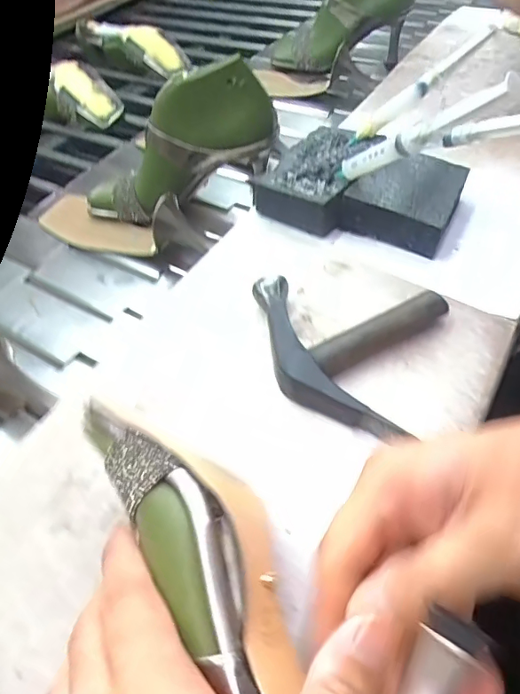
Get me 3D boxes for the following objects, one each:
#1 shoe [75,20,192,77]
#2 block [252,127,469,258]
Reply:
[{"bbox_3d":[-0.231,-0.522,0.879,0.220,0.062,0.074,25,55,26],"label":"shoe"},{"bbox_3d":[0.096,-0.147,0.462,0.163,0.044,0.119,20,55,20],"label":"block"}]

